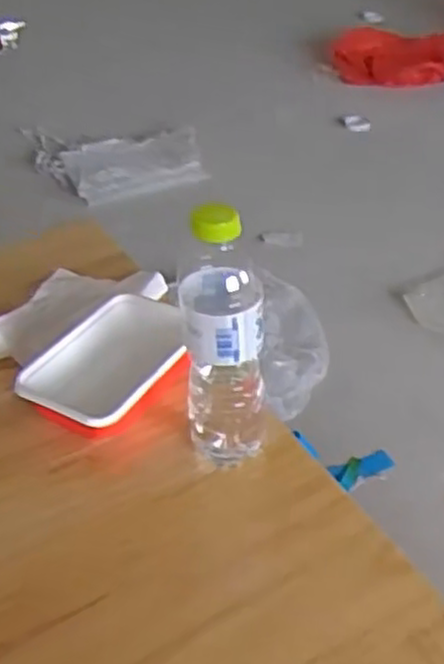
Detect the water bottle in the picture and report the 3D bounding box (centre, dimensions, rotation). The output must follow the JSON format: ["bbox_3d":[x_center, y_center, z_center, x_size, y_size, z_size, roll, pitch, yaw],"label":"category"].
[{"bbox_3d":[0.000,0.015,0.604,0.063,0.239,0.064,-5,38,0],"label":"water bottle"}]

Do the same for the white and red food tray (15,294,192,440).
[{"bbox_3d":[-0.102,0.034,0.736,0.121,0.052,0.173,20,44,28],"label":"white and red food tray"}]

